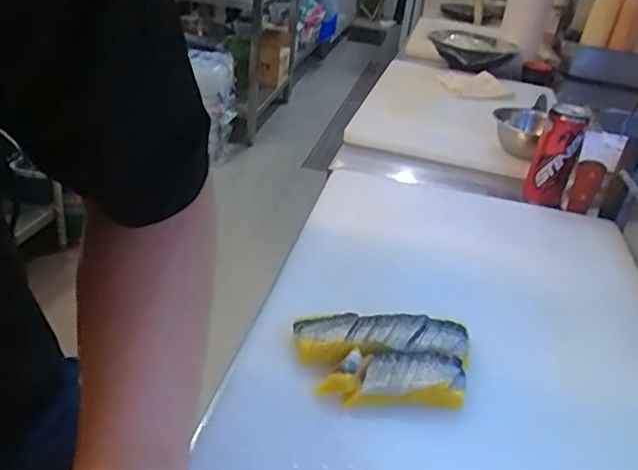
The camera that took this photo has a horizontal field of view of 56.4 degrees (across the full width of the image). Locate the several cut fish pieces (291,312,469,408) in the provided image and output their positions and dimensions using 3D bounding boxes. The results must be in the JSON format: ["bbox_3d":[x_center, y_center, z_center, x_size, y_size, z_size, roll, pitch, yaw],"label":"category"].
[{"bbox_3d":[0.058,0.101,0.504,0.149,0.016,0.096,4,31,-7],"label":"several cut fish pieces"}]

